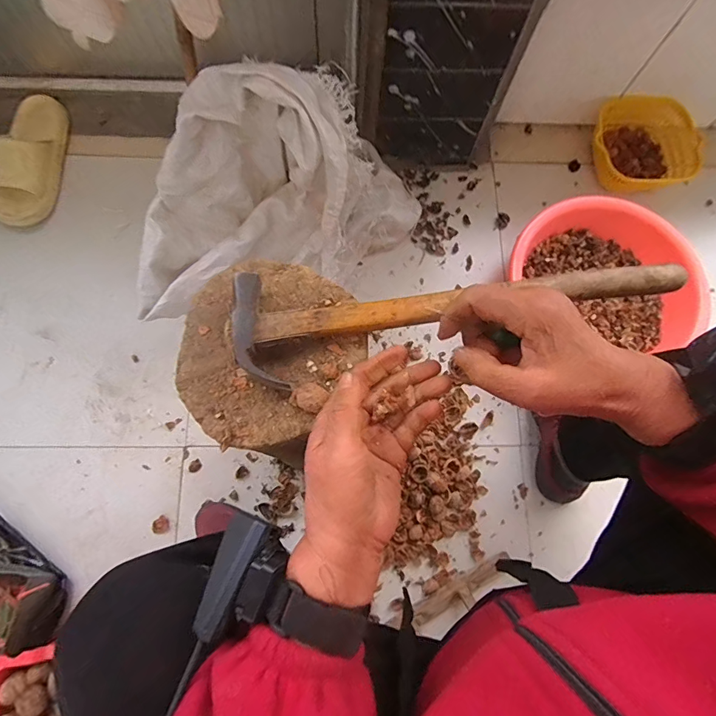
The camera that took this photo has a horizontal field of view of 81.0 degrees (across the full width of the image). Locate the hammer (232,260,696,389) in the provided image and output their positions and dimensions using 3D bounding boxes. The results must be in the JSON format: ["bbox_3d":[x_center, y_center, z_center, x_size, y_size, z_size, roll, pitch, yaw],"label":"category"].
[{"bbox_3d":[0.084,-0.044,0.339,0.361,0.026,0.085,-8,75,-4],"label":"hammer"}]

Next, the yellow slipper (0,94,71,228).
[{"bbox_3d":[-0.661,-0.410,0.840,0.115,0.082,0.289,0,75,-2],"label":"yellow slipper"}]

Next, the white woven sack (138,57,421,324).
[{"bbox_3d":[-0.115,-0.236,0.634,0.497,0.346,0.183,-31,78,-9],"label":"white woven sack"}]

